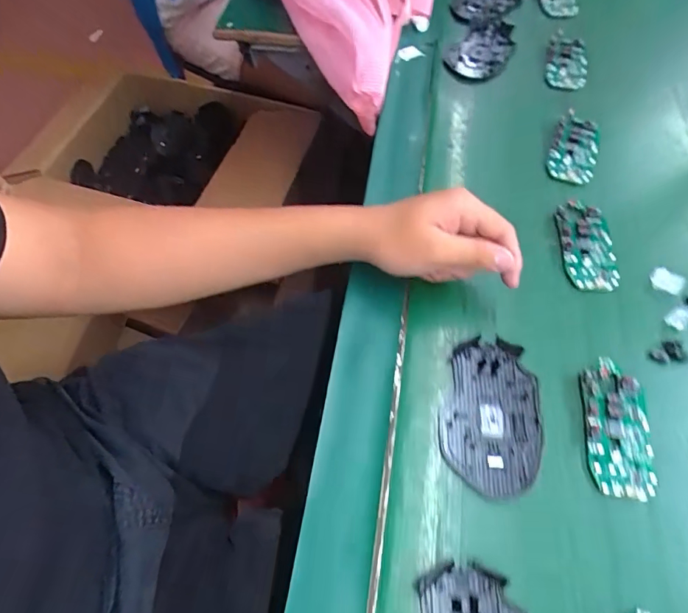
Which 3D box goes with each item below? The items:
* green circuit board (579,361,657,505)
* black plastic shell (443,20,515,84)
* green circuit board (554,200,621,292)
[{"bbox_3d":[0.202,0.088,0.316,0.046,0.013,0.099,6,62,4],"label":"green circuit board"},{"bbox_3d":[0.174,-0.324,0.545,0.077,0.022,0.134,27,65,15],"label":"black plastic shell"},{"bbox_3d":[0.225,-0.056,0.391,0.049,0.009,0.091,2,61,2],"label":"green circuit board"}]

